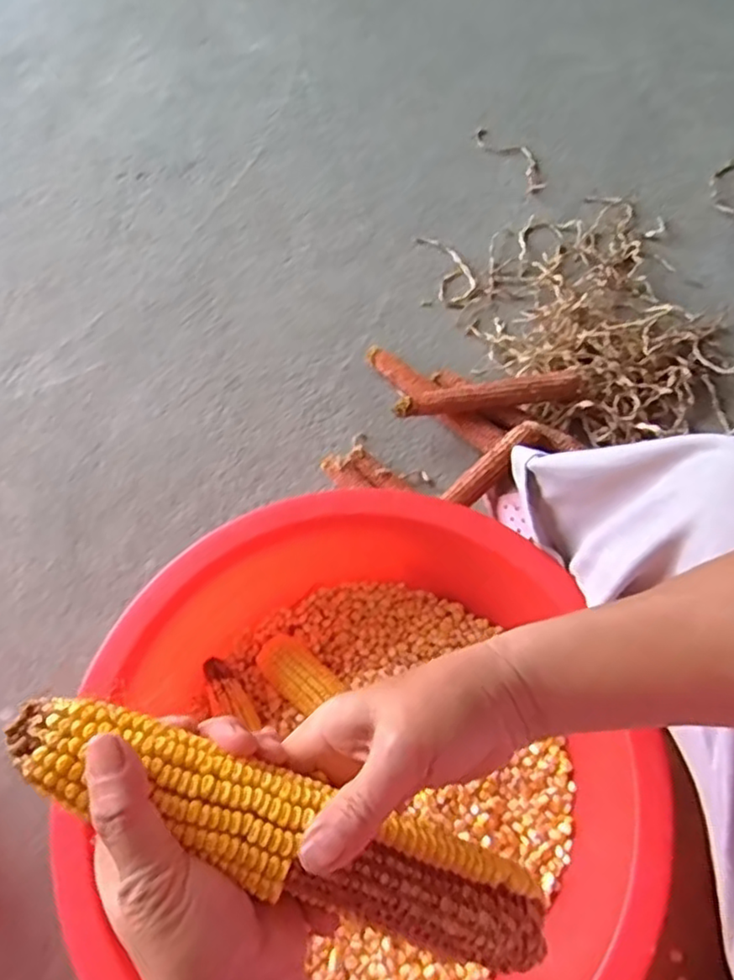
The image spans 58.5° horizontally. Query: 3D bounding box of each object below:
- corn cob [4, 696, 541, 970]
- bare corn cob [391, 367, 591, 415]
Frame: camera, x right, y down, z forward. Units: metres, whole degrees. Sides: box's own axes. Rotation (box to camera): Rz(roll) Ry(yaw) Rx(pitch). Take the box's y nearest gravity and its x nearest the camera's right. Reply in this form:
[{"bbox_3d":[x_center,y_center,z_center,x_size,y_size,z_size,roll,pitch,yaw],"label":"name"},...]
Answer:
[{"bbox_3d":[-0.034,0.142,0.276,0.228,0.034,0.048,25,69,-5],"label":"corn cob"},{"bbox_3d":[0.158,-0.120,0.828,0.240,0.027,0.038,-9,66,-1],"label":"bare corn cob"}]

